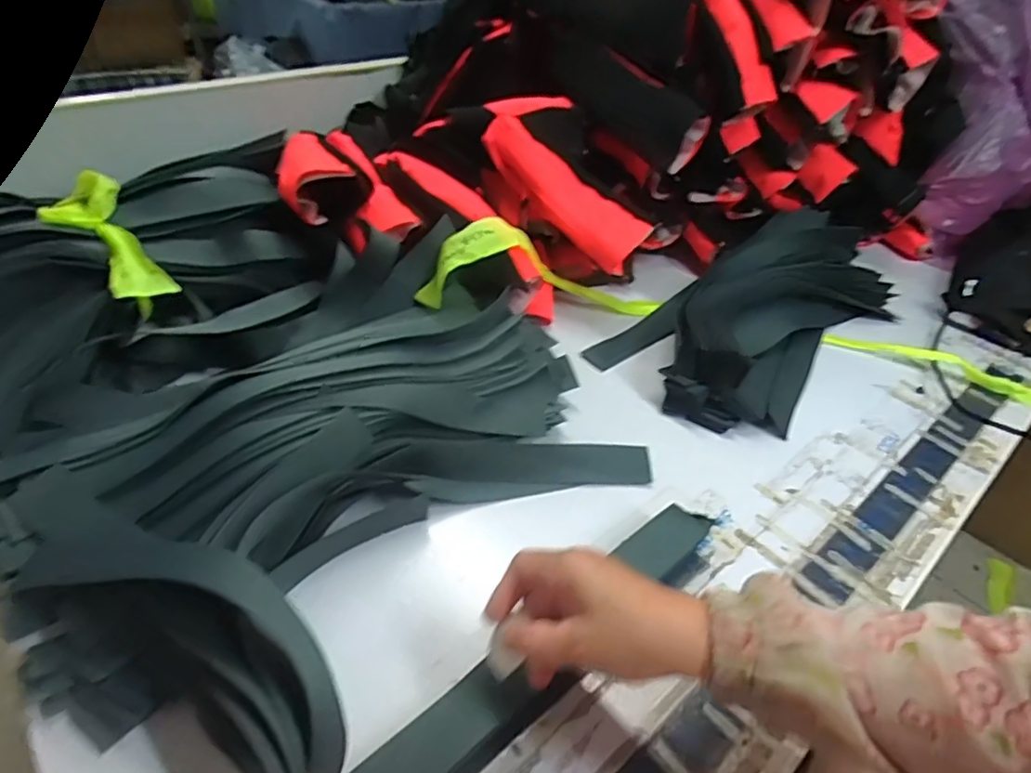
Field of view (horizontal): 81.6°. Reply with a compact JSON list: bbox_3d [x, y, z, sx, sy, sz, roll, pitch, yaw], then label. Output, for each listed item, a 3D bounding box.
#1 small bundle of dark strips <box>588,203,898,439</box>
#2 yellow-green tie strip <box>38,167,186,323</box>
[{"bbox_3d":[0.317,-0.106,0.760,0.223,0.081,0.446,35,50,28],"label":"small bundle of dark strips"},{"bbox_3d":[-0.397,-0.141,0.574,0.074,0.047,0.197,-25,51,-30],"label":"yellow-green tie strip"}]

